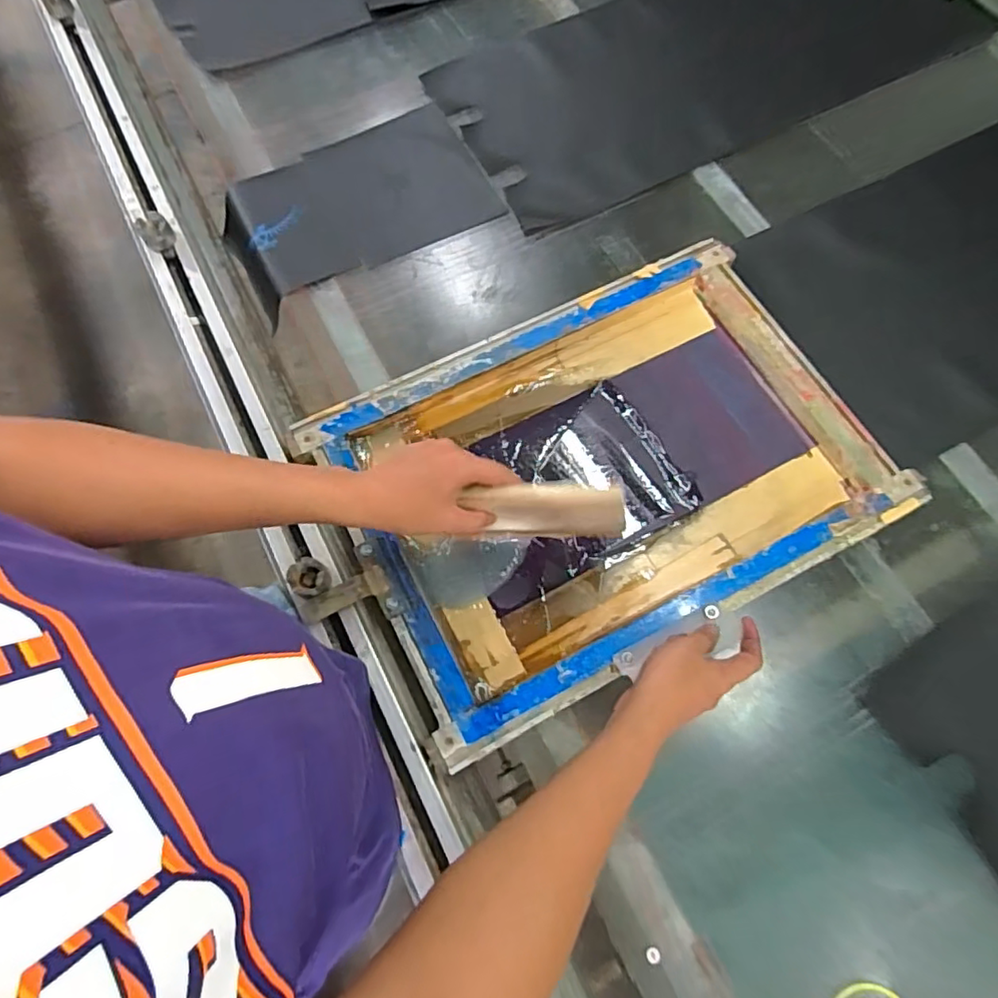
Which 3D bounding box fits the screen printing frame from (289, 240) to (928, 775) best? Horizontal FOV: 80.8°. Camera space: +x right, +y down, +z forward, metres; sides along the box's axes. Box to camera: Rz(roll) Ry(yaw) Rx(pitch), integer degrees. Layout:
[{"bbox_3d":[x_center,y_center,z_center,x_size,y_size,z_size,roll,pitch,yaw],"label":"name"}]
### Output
[{"bbox_3d":[0.116,-0.037,0.638,0.547,0.044,0.383,-27,75,-8],"label":"screen printing frame"}]

